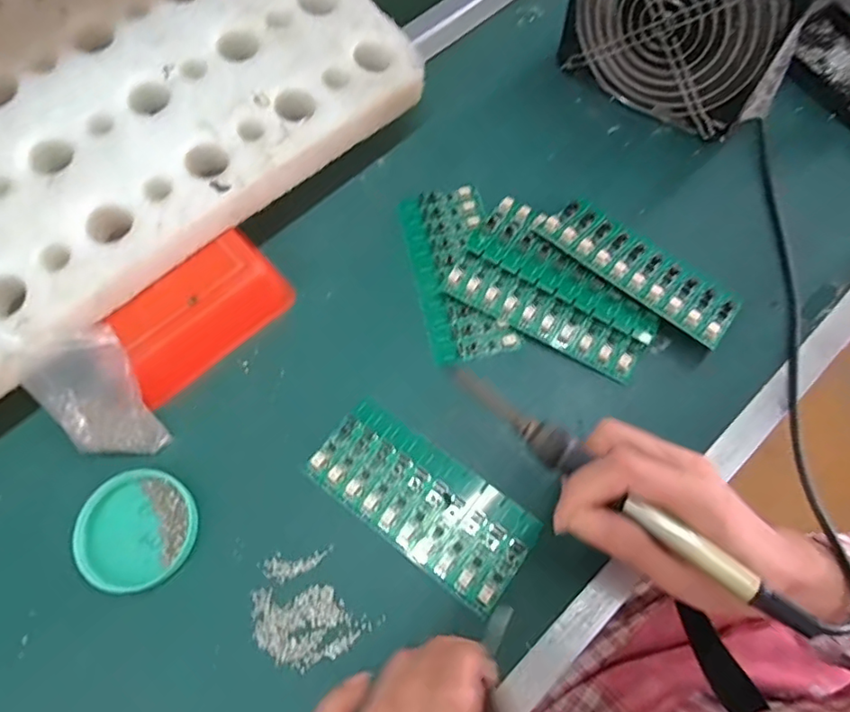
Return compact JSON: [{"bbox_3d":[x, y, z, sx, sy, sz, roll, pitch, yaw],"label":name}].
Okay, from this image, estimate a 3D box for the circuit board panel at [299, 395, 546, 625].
[{"bbox_3d":[-0.002,0.086,0.335,0.137,0.004,0.063,35,73,13],"label":"circuit board panel"}]

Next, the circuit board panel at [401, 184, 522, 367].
[{"bbox_3d":[0.023,-0.063,0.394,0.060,0.006,0.136,-11,69,-4],"label":"circuit board panel"}]

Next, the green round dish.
[{"bbox_3d":[-0.171,0.102,0.327,0.069,0.011,0.064,0,69,0],"label":"green round dish"}]

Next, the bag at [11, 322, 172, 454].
[{"bbox_3d":[-0.194,0.023,0.320,0.059,0.096,0.010,-7,42,-7],"label":"bag"}]

